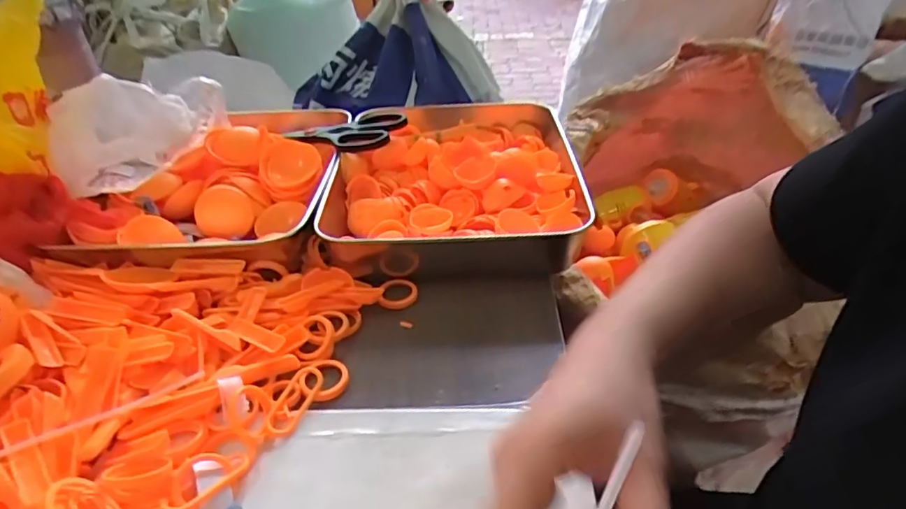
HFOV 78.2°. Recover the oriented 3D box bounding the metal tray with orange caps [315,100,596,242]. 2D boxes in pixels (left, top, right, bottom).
[{"bbox_3d":[0.005,-0.087,0.581,0.240,0.055,0.323,-1,34,1],"label":"metal tray with orange caps"}]

